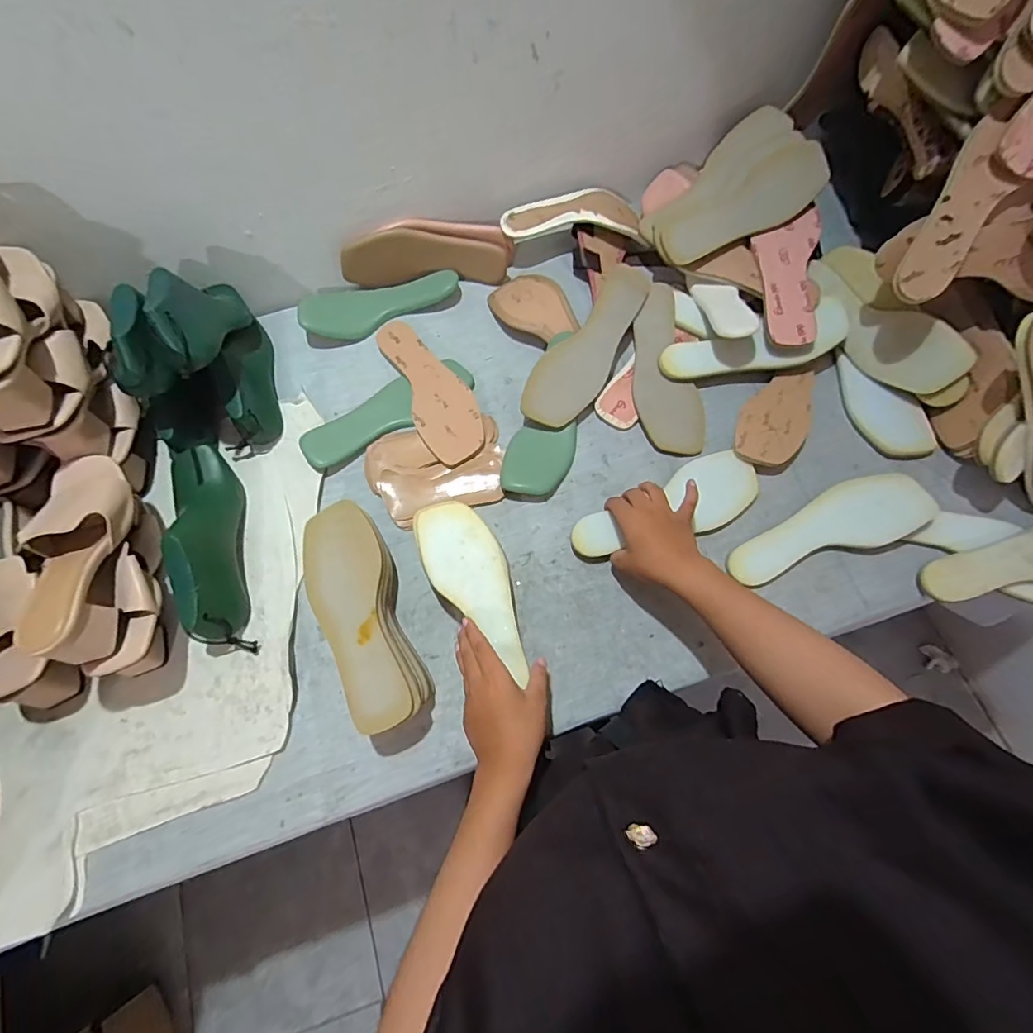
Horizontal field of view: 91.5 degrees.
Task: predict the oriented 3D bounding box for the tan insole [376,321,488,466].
[{"bbox_3d":[-0.115,-0.179,0.687,0.083,0.010,0.238,-26,73,-2],"label":"tan insole"}]

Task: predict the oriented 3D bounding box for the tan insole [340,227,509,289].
[{"bbox_3d":[-0.133,-0.374,0.729,0.232,0.073,0.022,-1,45,-3],"label":"tan insole"}]

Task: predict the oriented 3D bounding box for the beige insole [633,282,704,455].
[{"bbox_3d":[0.194,-0.197,0.675,0.080,0.017,0.234,-8,82,0],"label":"beige insole"}]

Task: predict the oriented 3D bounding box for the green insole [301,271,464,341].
[{"bbox_3d":[-0.195,-0.306,0.730,0.224,0.022,0.069,-15,91,-5],"label":"green insole"}]

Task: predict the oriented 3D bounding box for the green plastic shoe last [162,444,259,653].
[{"bbox_3d":[-0.369,0.031,0.590,0.076,0.090,0.256,-19,70,-4],"label":"green plastic shoe last"}]

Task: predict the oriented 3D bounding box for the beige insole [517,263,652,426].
[{"bbox_3d":[0.099,-0.224,0.669,0.083,0.019,0.242,38,83,-11],"label":"beige insole"}]

